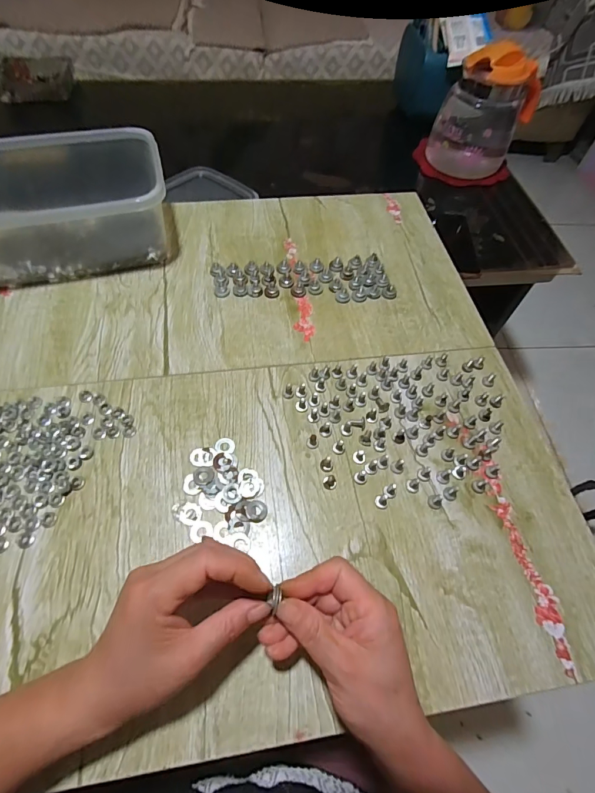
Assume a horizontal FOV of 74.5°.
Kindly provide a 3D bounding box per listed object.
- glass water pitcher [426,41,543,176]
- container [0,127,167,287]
[{"bbox_3d":[0.362,-0.548,0.756,0.161,0.188,0.161,26,61,11],"label":"glass water pitcher"},{"bbox_3d":[-0.285,-0.231,0.471,0.239,0.090,0.151,-13,61,-12],"label":"container"}]

